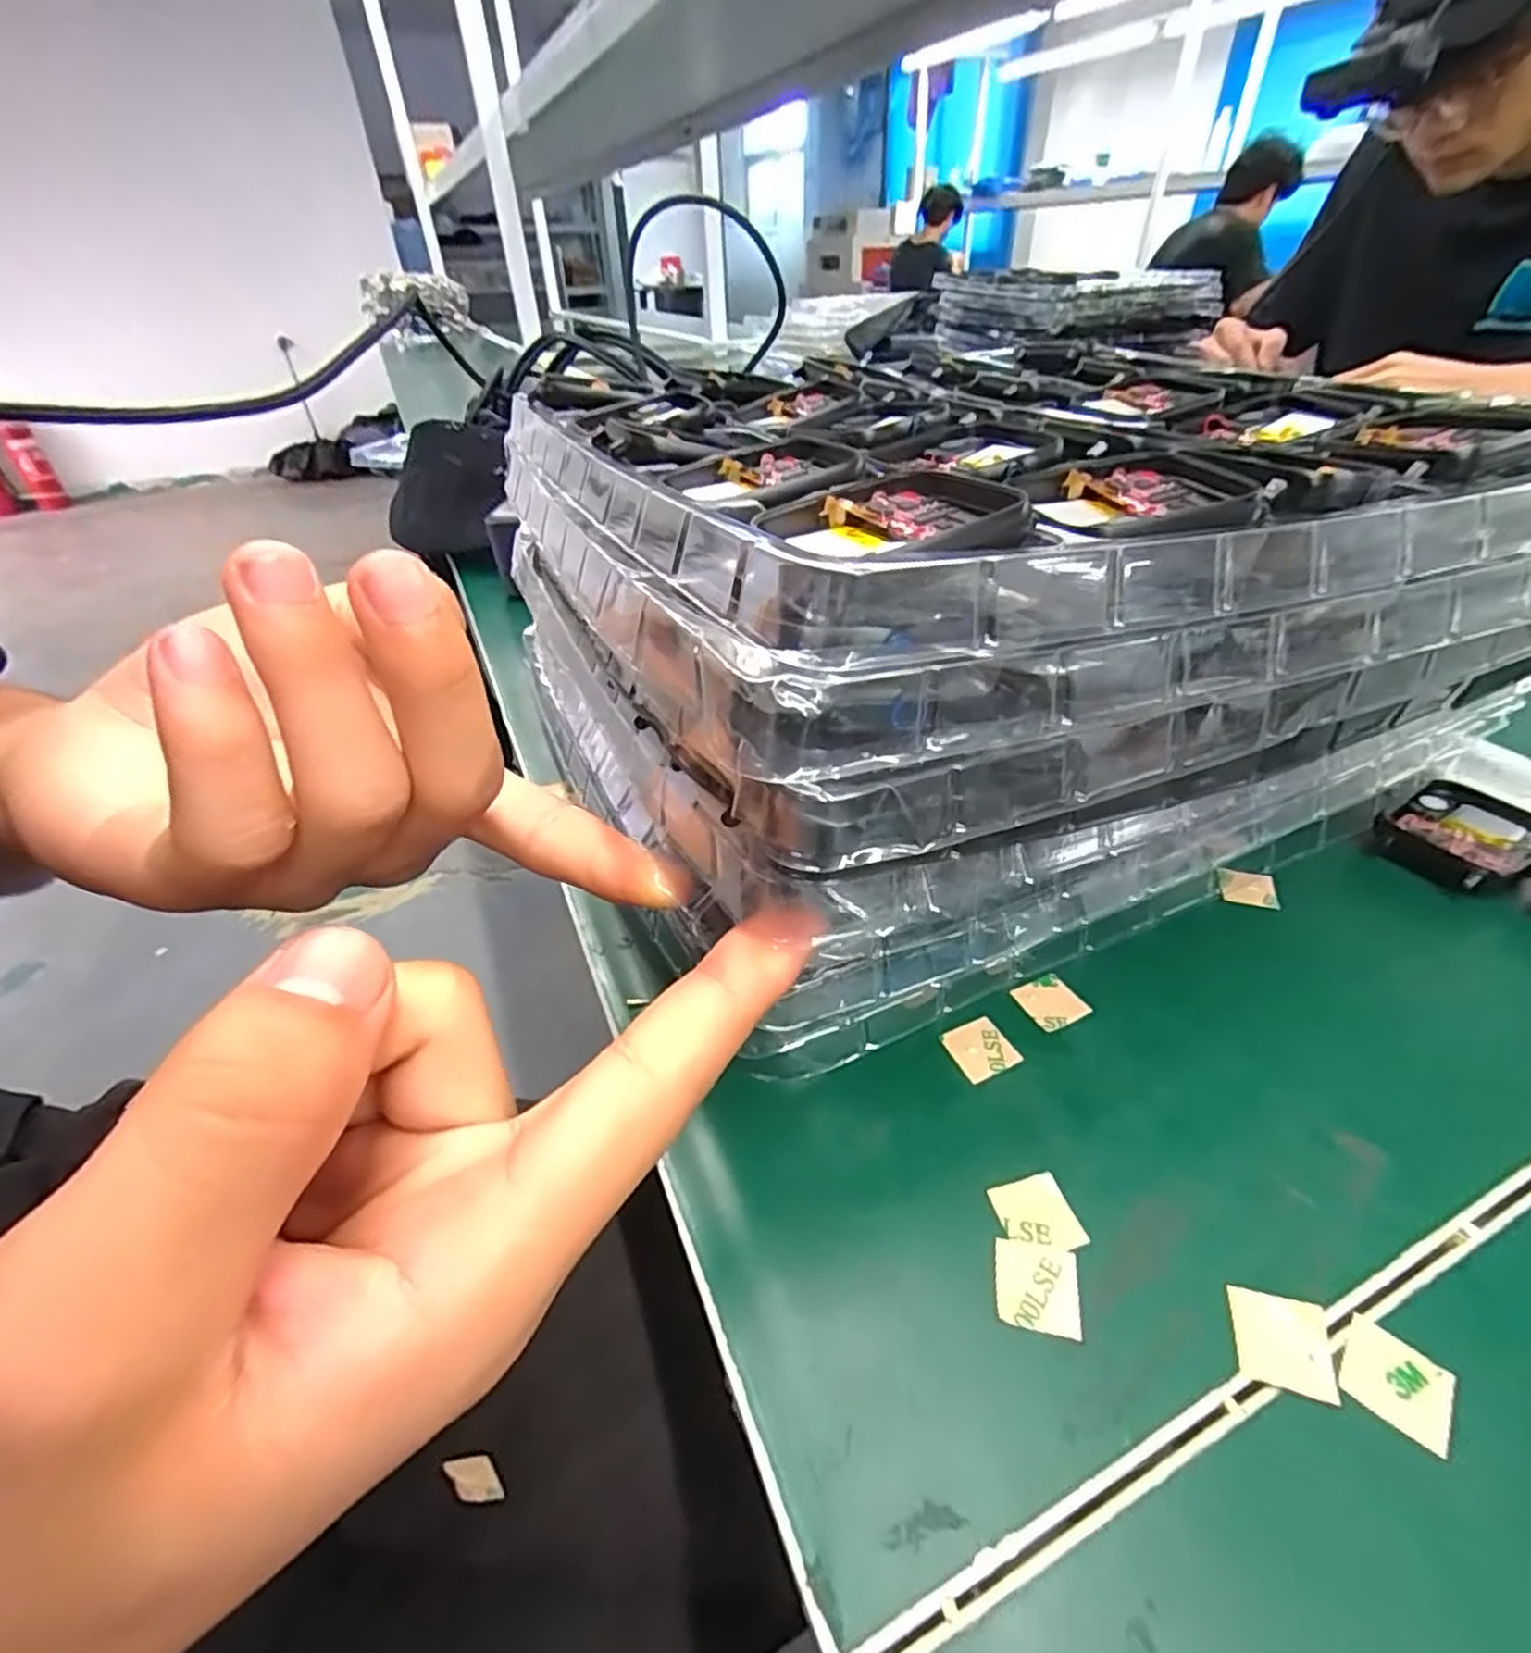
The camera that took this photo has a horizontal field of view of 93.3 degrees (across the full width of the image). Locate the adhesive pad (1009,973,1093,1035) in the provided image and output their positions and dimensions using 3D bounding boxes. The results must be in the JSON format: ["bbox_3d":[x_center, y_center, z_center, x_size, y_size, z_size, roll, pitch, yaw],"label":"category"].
[{"bbox_3d":[0.077,0.047,0.196,0.015,0.004,0.016,-17,40,-17],"label":"adhesive pad"}]

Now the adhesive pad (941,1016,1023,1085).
[{"bbox_3d":[0.055,0.057,0.186,0.015,0.004,0.015,-20,42,-15],"label":"adhesive pad"}]

